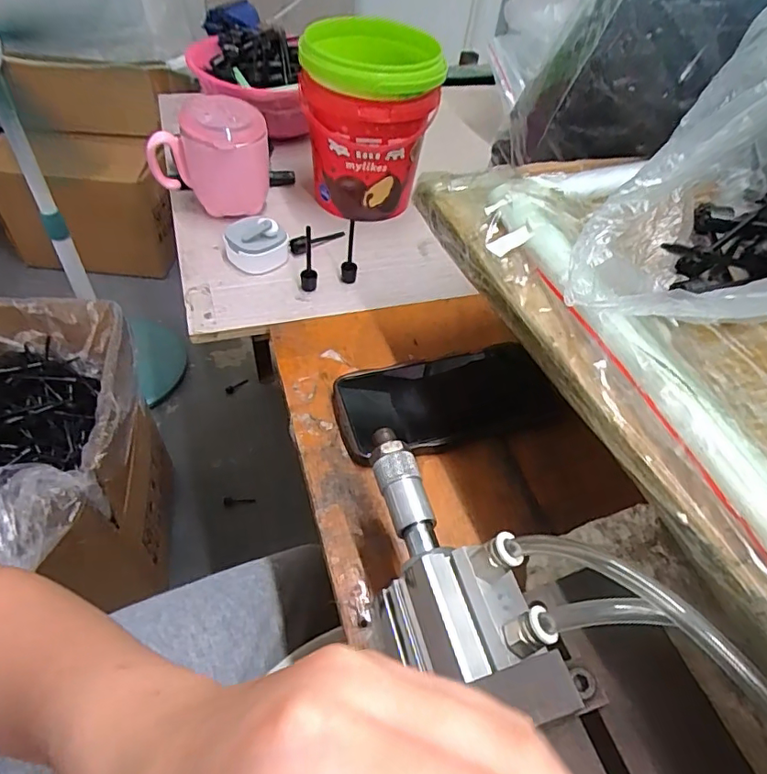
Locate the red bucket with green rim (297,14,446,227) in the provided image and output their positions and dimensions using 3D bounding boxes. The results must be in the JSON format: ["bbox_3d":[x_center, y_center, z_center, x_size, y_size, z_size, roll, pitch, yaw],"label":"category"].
[{"bbox_3d":[-0.017,-0.269,0.545,0.127,0.156,0.138,2,50,-5],"label":"red bucket with green rim"}]

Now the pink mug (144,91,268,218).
[{"bbox_3d":[-0.165,-0.230,0.525,0.111,0.094,0.078,13,50,4],"label":"pink mug"}]

